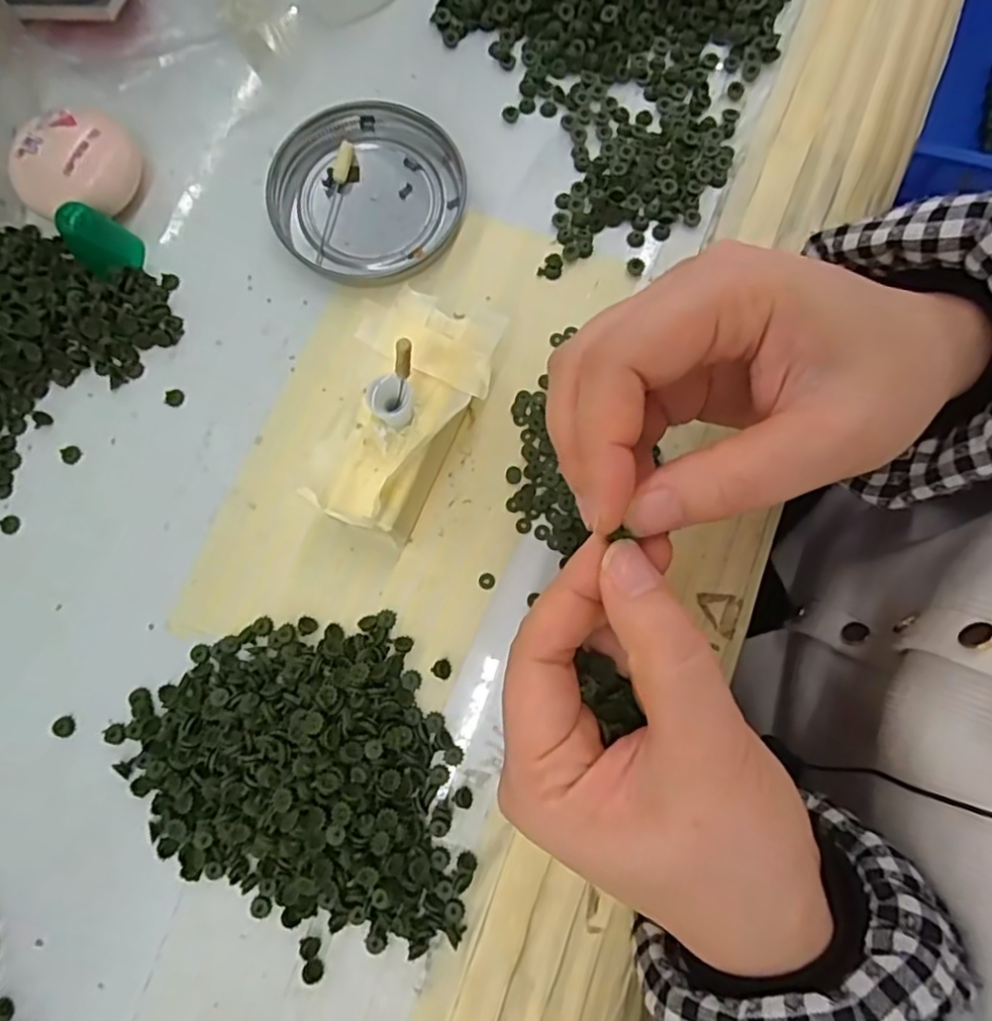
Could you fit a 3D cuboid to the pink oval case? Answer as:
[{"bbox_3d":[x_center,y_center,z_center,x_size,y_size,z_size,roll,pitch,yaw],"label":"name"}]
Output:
[{"bbox_3d":[-0.169,-0.138,0.259,0.044,0.023,0.037,-11,80,-2],"label":"pink oval case"}]

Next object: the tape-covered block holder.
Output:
[{"bbox_3d":[-0.031,-0.033,0.233,0.046,0.035,0.085,19,80,4],"label":"tape-covered block holder"}]

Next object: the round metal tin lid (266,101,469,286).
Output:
[{"bbox_3d":[-0.052,-0.132,0.265,0.080,0.008,0.074,0,79,0],"label":"round metal tin lid"}]

